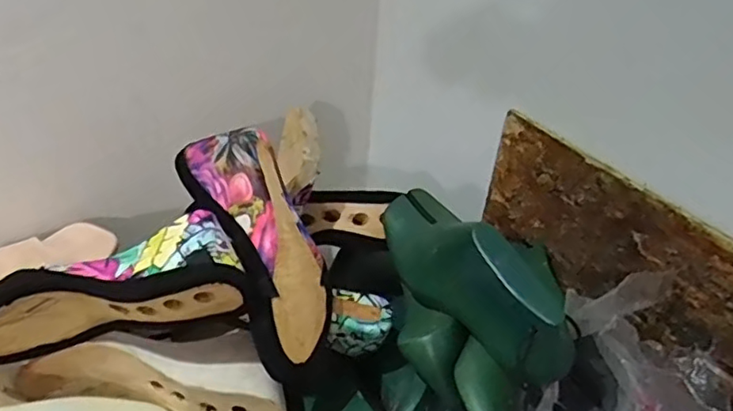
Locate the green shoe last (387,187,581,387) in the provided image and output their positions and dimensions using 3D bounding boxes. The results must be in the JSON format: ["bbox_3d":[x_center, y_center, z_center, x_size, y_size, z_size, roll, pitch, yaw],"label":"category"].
[{"bbox_3d":[0.093,0.052,0.533,0.076,0.103,0.242,-13,41,-22],"label":"green shoe last"}]

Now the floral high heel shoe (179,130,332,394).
[{"bbox_3d":[-0.085,0.034,0.506,0.079,0.058,0.224,-17,73,-26],"label":"floral high heel shoe"}]

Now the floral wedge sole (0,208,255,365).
[{"bbox_3d":[-0.208,0.070,0.484,0.236,0.081,0.087,-16,37,8],"label":"floral wedge sole"}]

